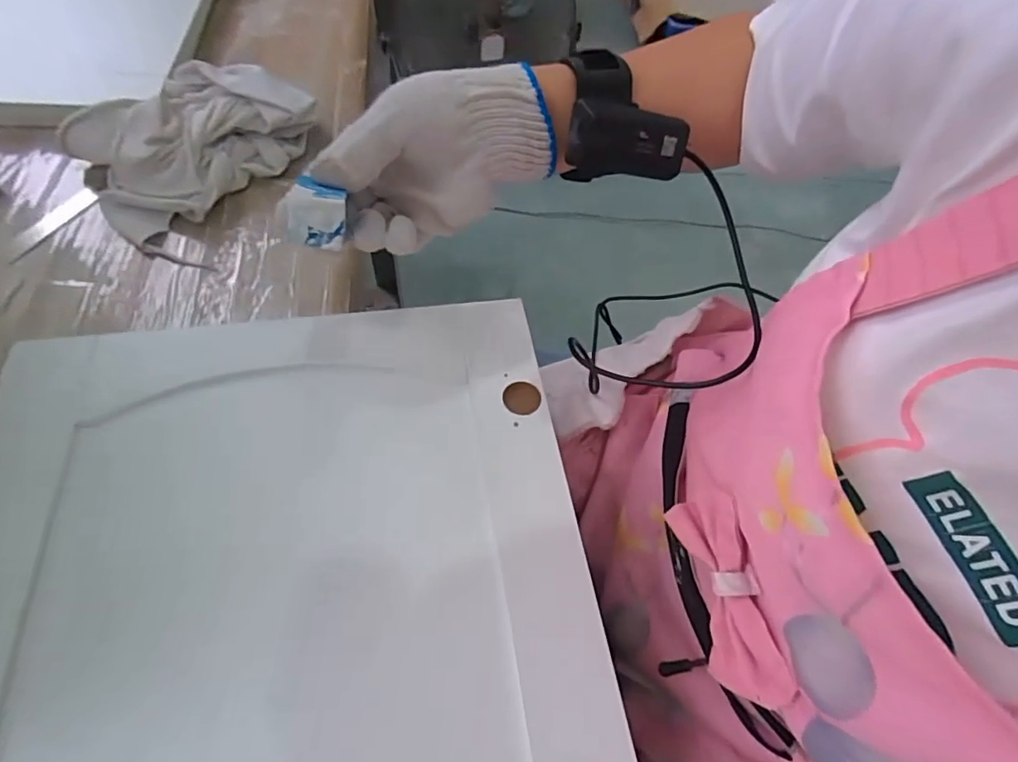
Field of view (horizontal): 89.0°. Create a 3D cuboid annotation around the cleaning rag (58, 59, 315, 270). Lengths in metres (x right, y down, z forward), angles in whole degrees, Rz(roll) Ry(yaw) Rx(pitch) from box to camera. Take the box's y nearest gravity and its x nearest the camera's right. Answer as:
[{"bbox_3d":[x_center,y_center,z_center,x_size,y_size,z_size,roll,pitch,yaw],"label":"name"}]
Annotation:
[{"bbox_3d":[-0.267,-0.200,0.427,0.155,0.056,0.199,14,59,4],"label":"cleaning rag"}]

